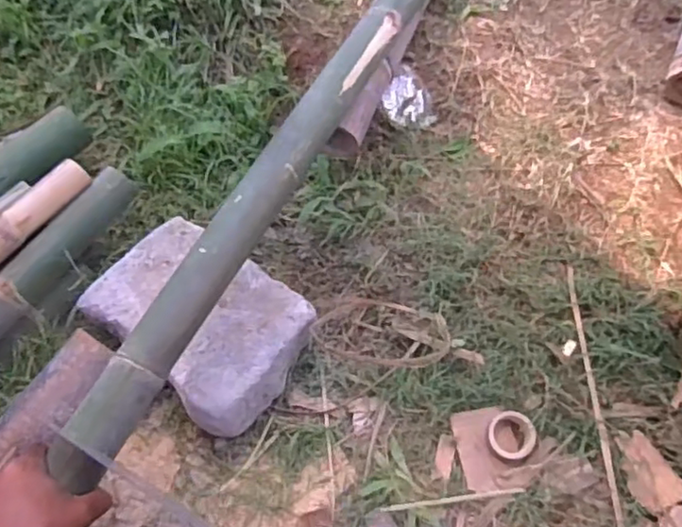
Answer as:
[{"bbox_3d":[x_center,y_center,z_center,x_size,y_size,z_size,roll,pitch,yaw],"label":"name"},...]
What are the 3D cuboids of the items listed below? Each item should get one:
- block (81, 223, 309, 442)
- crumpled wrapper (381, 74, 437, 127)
[{"bbox_3d":[-0.179,0.072,0.820,0.258,0.080,0.185,33,65,20],"label":"block"},{"bbox_3d":[0.097,-0.240,0.960,0.064,0.016,0.091,-14,59,-7],"label":"crumpled wrapper"}]

